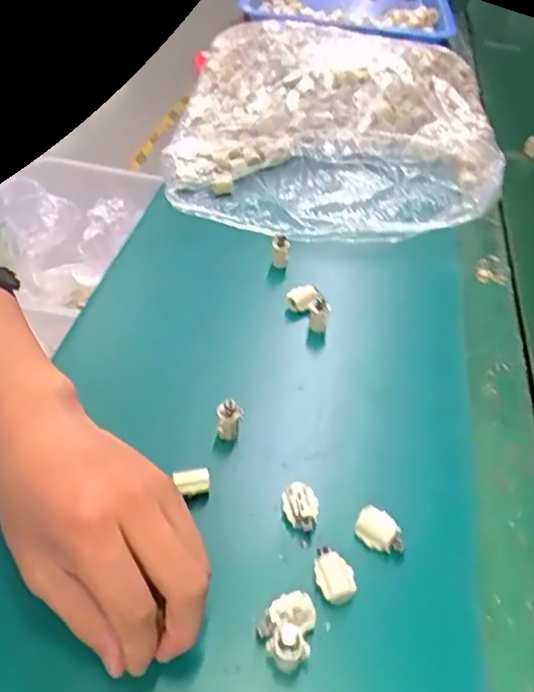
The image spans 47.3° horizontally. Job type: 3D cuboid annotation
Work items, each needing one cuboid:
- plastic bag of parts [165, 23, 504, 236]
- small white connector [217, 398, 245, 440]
[{"bbox_3d":[0.077,-0.262,0.697,0.329,0.077,0.403,6,44,-1],"label":"plastic bag of parts"},{"bbox_3d":[-0.024,0.048,0.396,0.017,0.026,0.012,-11,45,-14],"label":"small white connector"}]

